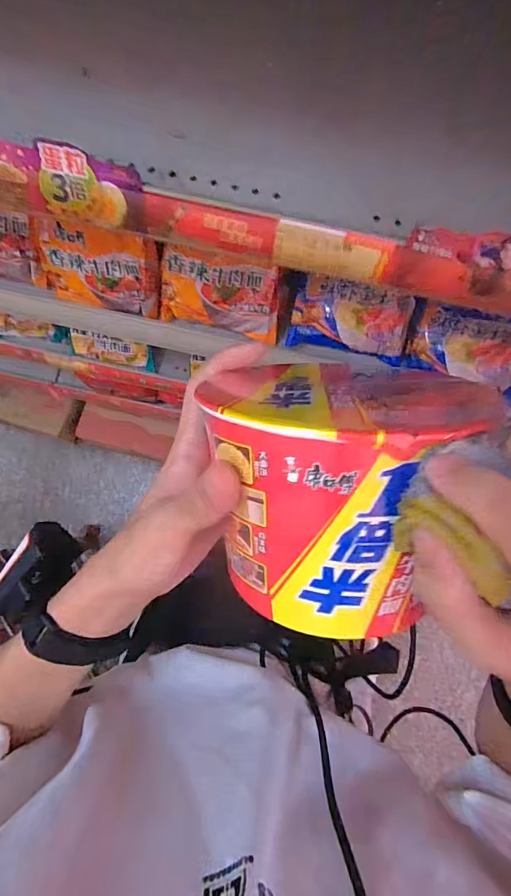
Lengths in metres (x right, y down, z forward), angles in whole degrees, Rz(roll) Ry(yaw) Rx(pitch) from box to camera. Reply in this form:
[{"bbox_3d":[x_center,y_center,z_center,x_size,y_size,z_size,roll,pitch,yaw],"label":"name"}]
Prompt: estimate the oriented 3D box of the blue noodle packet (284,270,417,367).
[{"bbox_3d":[0.123,-0.169,0.533,0.149,0.040,0.089,12,121,4],"label":"blue noodle packet"}]

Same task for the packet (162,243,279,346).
[{"bbox_3d":[-0.043,-0.196,0.525,0.147,0.096,0.036,6,38,-6],"label":"packet"}]

